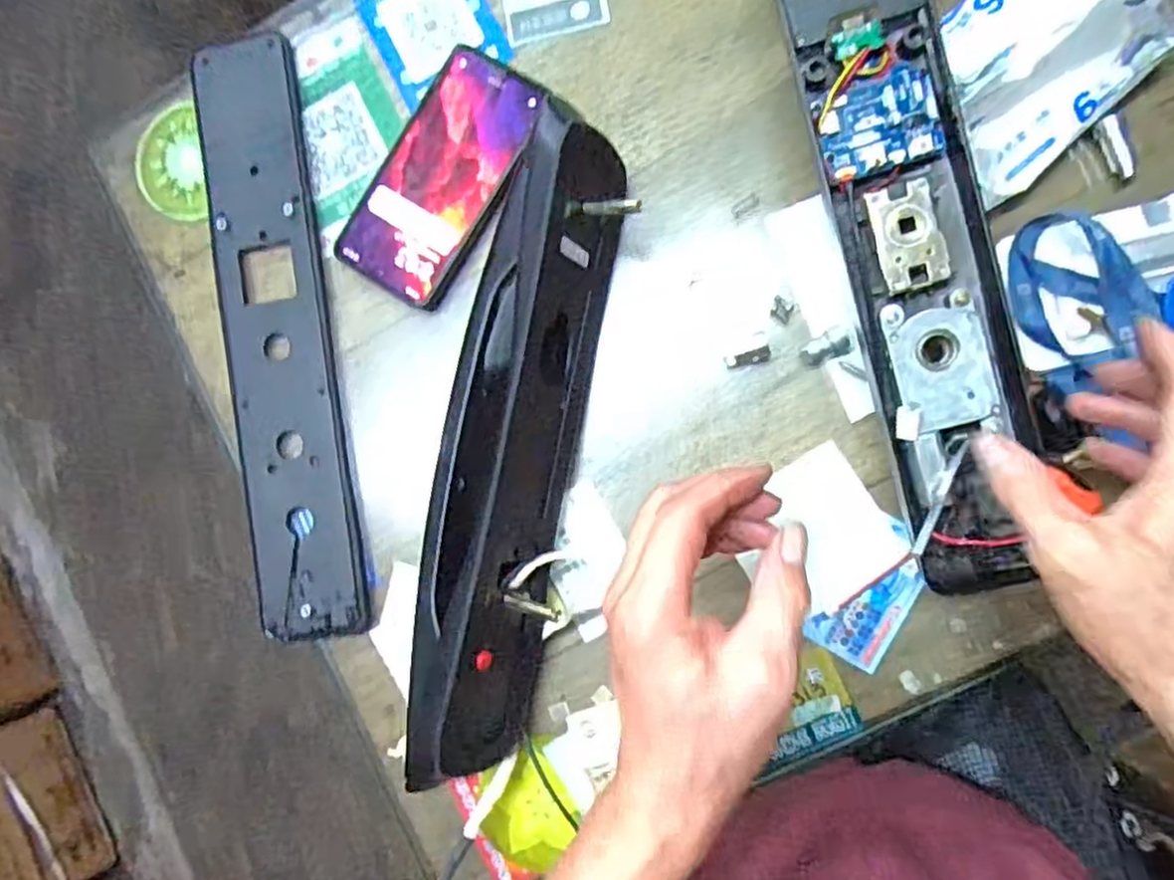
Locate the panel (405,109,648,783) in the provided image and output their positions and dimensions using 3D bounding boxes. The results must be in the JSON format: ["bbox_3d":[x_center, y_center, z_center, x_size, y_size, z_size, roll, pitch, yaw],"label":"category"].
[{"bbox_3d":[-0.047,-0.004,0.436,0.087,0.081,0.381,12,88,9],"label":"panel"}]

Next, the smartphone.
[{"bbox_3d":[-0.092,-0.170,0.476,0.081,0.008,0.160,30,91,11],"label":"smartphone"}]

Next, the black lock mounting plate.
[{"bbox_3d":[-0.212,-0.076,0.503,0.074,0.011,0.412,-11,85,8],"label":"black lock mounting plate"}]

